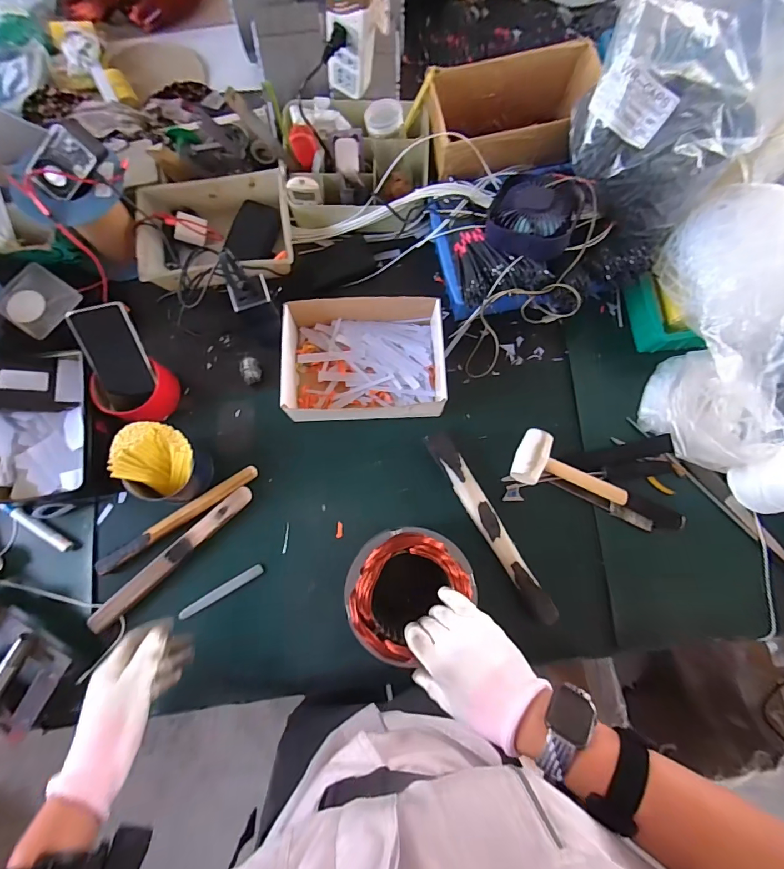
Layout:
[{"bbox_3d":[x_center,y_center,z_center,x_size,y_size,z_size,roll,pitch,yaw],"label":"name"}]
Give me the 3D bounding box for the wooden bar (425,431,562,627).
[{"bbox_3d":[0.146,0.135,0.631,0.035,0.027,0.309,-30,81,-6],"label":"wooden bar"}]

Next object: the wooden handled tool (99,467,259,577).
[{"bbox_3d":[-0.321,0.126,0.634,0.259,0.014,0.023,-34,81,-7],"label":"wooden handled tool"}]

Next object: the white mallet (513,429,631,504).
[{"bbox_3d":[0.275,0.056,0.644,0.174,0.039,0.082,19,79,3],"label":"white mallet"}]

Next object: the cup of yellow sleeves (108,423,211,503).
[{"bbox_3d":[-0.330,0.044,0.609,0.101,0.098,0.099,0,79,-1],"label":"cup of yellow sleeves"}]

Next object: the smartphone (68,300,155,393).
[{"bbox_3d":[-0.403,-0.120,0.613,0.076,0.009,0.130,-11,113,0],"label":"smartphone"}]

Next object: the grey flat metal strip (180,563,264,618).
[{"bbox_3d":[-0.250,0.233,0.621,0.128,0.006,0.016,-31,81,-7],"label":"grey flat metal strip"}]

